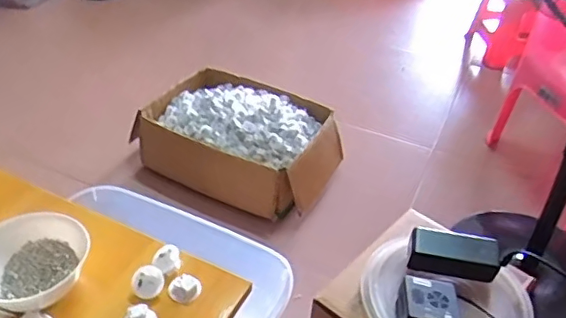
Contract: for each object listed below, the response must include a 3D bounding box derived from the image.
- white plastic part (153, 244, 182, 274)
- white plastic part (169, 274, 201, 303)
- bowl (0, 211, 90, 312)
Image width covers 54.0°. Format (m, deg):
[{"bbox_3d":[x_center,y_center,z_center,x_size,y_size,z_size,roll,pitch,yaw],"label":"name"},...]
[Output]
[{"bbox_3d":[-0.129,0.110,0.618,0.030,0.016,0.030,3,39,-2],"label":"white plastic part"},{"bbox_3d":[-0.105,0.139,0.600,0.033,0.021,0.025,-3,39,-9],"label":"white plastic part"},{"bbox_3d":[-0.270,0.109,0.584,0.116,0.046,0.099,5,39,1],"label":"bowl"}]

